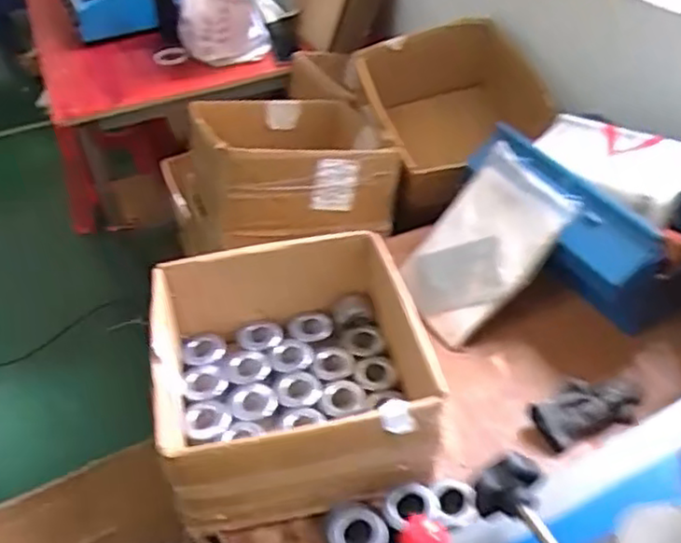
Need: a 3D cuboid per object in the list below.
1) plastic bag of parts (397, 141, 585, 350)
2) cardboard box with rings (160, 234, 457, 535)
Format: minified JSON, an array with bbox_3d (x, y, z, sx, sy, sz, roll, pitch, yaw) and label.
[{"bbox_3d":[0.211,-0.041,1.055,0.029,0.270,0.189,18,26,-48],"label":"plastic bag of parts"},{"bbox_3d":[-0.060,0.121,0.885,0.325,0.142,0.336,-9,42,-6],"label":"cardboard box with rings"}]

